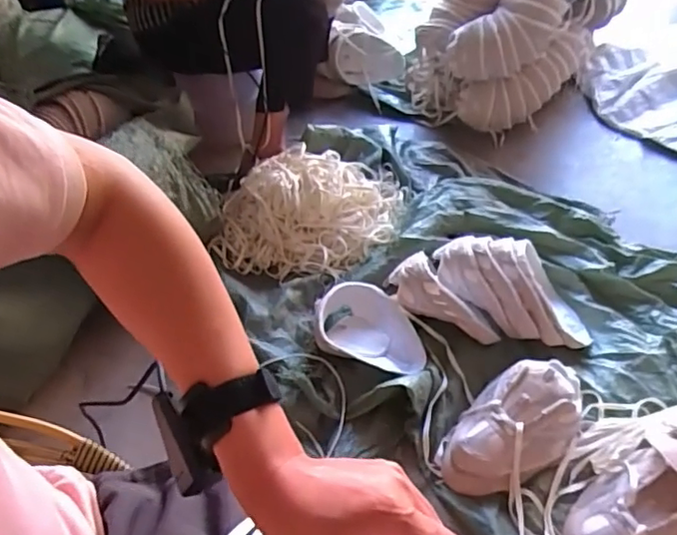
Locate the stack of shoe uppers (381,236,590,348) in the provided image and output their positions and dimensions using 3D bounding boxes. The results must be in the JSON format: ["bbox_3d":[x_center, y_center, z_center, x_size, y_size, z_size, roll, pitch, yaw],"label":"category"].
[{"bbox_3d":[0.277,0.035,1.055,0.355,0.113,0.155,7,48,14],"label":"stack of shoe uppers"}]

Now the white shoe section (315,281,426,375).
[{"bbox_3d":[0.052,0.112,1.047,0.154,0.057,0.220,-31,50,-20],"label":"white shoe section"}]

